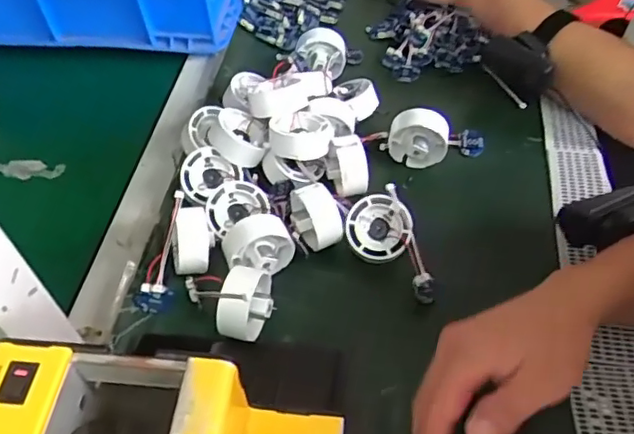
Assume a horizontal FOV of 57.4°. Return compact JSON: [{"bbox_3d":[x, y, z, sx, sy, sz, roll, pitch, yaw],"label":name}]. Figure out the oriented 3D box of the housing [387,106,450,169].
[{"bbox_3d":[0.096,-0.074,0.549,0.055,0.051,0.032,16,54,15],"label":"housing"}]

